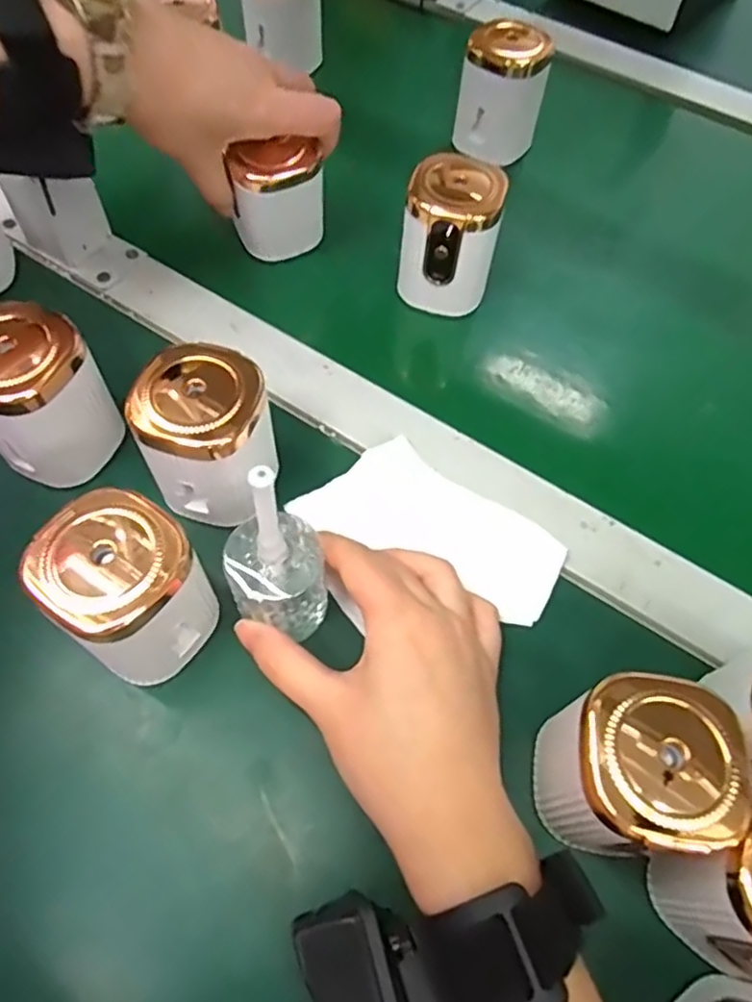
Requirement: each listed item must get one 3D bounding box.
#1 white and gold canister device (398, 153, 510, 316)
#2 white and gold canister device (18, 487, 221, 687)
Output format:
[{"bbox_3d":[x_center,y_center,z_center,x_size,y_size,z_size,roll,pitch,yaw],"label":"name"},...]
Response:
[{"bbox_3d":[0.044,-0.155,0.387,0.053,0.073,0.053,14,61,4],"label":"white and gold canister device"},{"bbox_3d":[-0.100,0.040,0.269,0.056,0.081,0.052,34,64,15],"label":"white and gold canister device"}]

